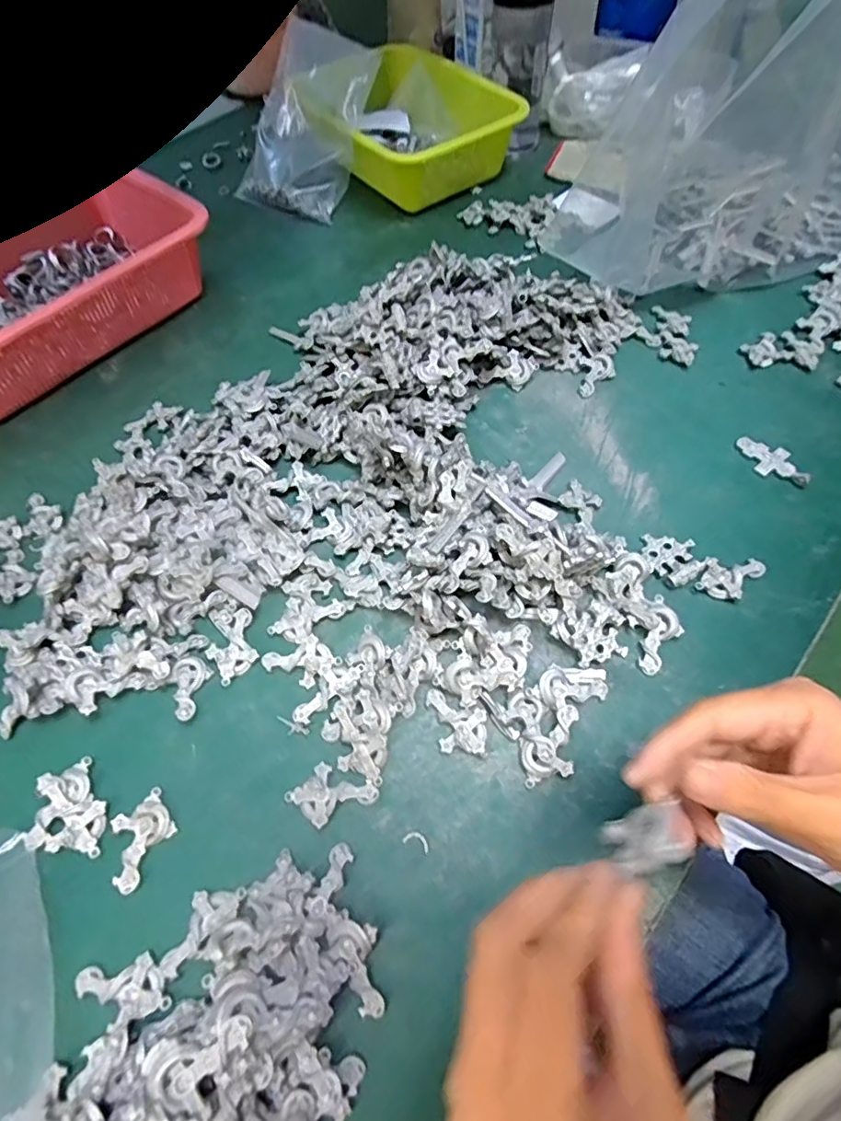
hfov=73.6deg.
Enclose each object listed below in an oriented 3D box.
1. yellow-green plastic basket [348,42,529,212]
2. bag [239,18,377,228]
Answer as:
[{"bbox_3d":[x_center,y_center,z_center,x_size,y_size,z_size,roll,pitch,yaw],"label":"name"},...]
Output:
[{"bbox_3d":[-0.023,-0.518,0.680,0.192,0.078,0.256,-34,61,-18],"label":"yellow-green plastic basket"},{"bbox_3d":[-0.130,-0.500,0.650,0.132,0.180,0.032,29,22,12],"label":"bag"}]

